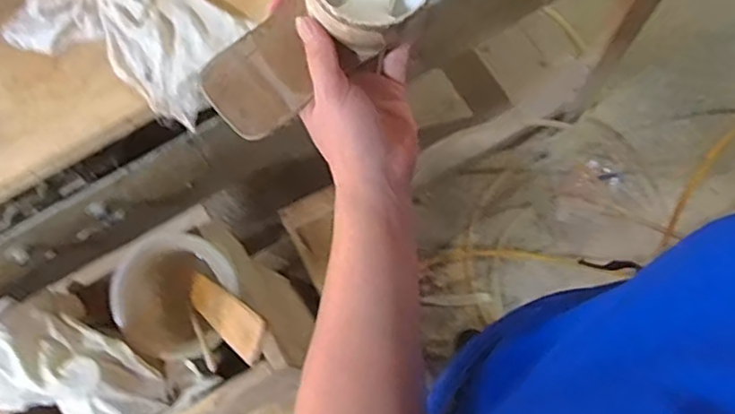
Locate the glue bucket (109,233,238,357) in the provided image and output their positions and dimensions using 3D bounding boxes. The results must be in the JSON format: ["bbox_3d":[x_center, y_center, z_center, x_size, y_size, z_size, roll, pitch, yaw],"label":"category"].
[{"bbox_3d":[-0.183,0.095,0.649,0.109,0.109,0.113,0,74,2],"label":"glue bucket"}]

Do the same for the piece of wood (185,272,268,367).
[{"bbox_3d":[-0.136,0.096,0.594,0.008,0.187,0.038,20,87,-32],"label":"piece of wood"}]

